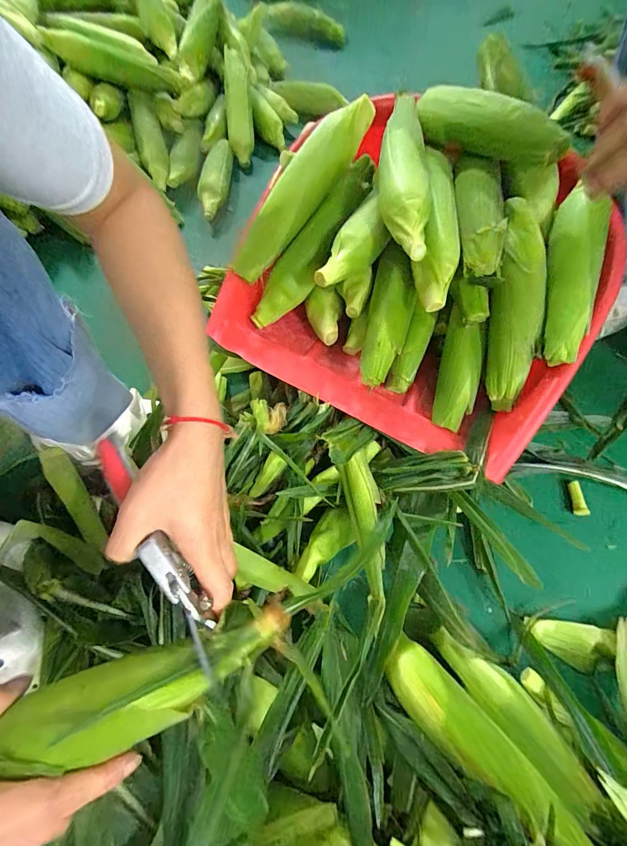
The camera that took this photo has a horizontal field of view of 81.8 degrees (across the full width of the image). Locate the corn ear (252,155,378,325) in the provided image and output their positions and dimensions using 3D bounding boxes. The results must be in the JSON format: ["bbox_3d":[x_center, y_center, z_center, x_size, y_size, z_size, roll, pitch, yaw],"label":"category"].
[{"bbox_3d":[0.002,-0.231,0.470,0.060,0.044,0.248,35,94,13],"label":"corn ear"}]

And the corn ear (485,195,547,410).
[{"bbox_3d":[0.242,-0.143,0.432,0.068,0.053,0.248,5,94,1],"label":"corn ear"}]

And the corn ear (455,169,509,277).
[{"bbox_3d":[0.187,-0.236,0.409,0.054,0.050,0.128,-2,79,-2],"label":"corn ear"}]

